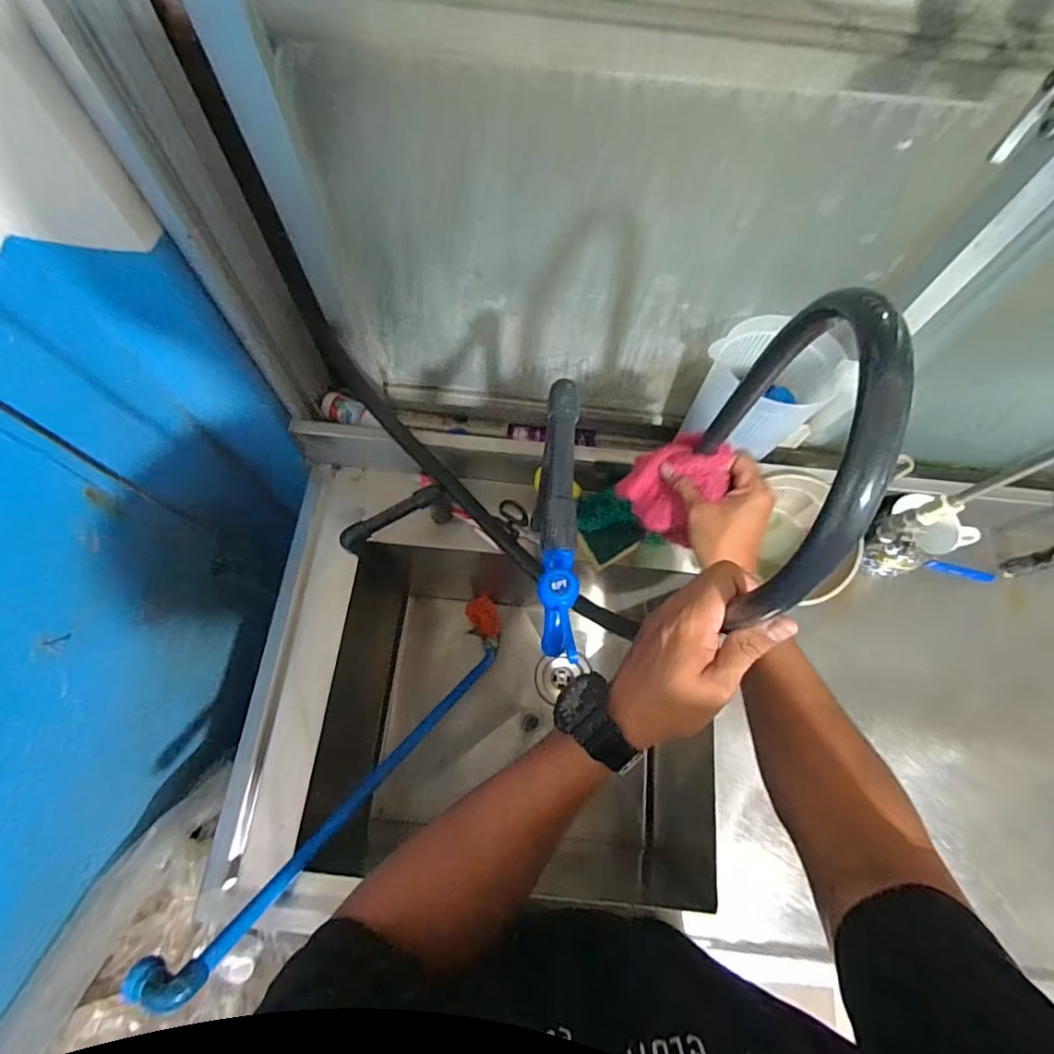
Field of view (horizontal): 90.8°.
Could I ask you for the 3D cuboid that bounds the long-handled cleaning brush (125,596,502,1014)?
[{"bbox_3d":[-0.215,0.325,0.776,0.094,0.077,0.695,33,34,10],"label":"long-handled cleaning brush"}]

